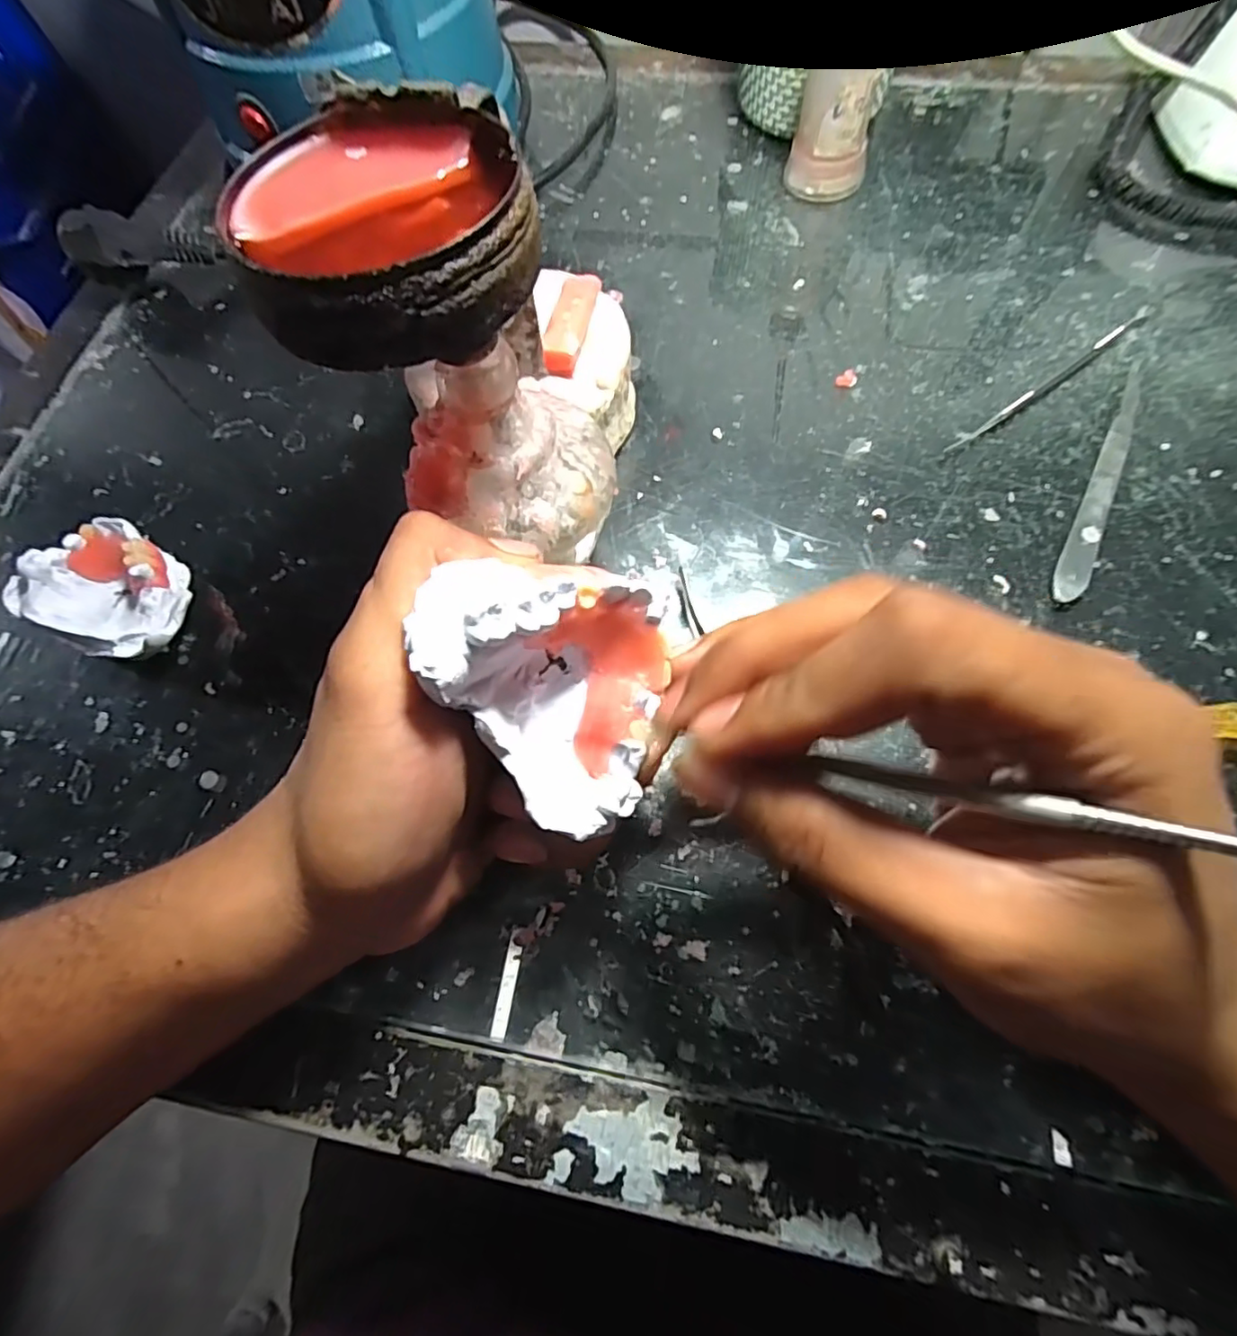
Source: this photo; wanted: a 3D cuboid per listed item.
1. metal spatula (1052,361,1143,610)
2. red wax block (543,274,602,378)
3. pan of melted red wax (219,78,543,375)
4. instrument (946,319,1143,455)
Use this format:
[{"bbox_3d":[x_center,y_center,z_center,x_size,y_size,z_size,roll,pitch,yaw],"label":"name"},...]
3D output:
[{"bbox_3d":[0.212,-0.084,0.261,0.013,0.005,0.138,27,72,13],"label":"metal spatula"},{"bbox_3d":[-0.019,-0.144,0.252,0.015,0.014,0.048,9,69,7],"label":"red wax block"},{"bbox_3d":[-0.057,-0.109,0.146,0.071,0.020,0.074,-12,68,-2],"label":"pan of melted red wax"},{"bbox_3d":[0.205,-0.136,0.283,0.132,0.004,0.005,-35,71,-10],"label":"instrument"}]

